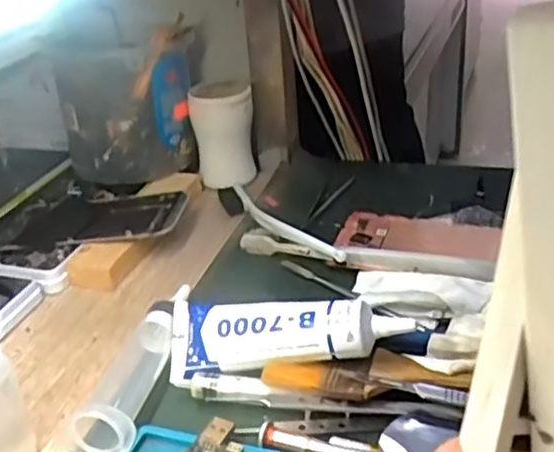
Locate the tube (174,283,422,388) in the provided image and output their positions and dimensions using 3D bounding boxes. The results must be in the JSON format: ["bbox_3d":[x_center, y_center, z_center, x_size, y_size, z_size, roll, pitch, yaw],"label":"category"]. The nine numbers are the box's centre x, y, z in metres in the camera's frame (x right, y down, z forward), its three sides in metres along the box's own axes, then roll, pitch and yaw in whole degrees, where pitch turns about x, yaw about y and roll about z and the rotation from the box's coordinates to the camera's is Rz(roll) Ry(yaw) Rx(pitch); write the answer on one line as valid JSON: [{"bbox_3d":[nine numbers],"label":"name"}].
[{"bbox_3d":[0.003,0.060,0.383,0.135,0.019,0.041,-7,64,23],"label":"tube"}]

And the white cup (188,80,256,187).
[{"bbox_3d":[-0.045,-0.078,0.612,0.053,0.080,0.045,-6,29,-3],"label":"white cup"}]

